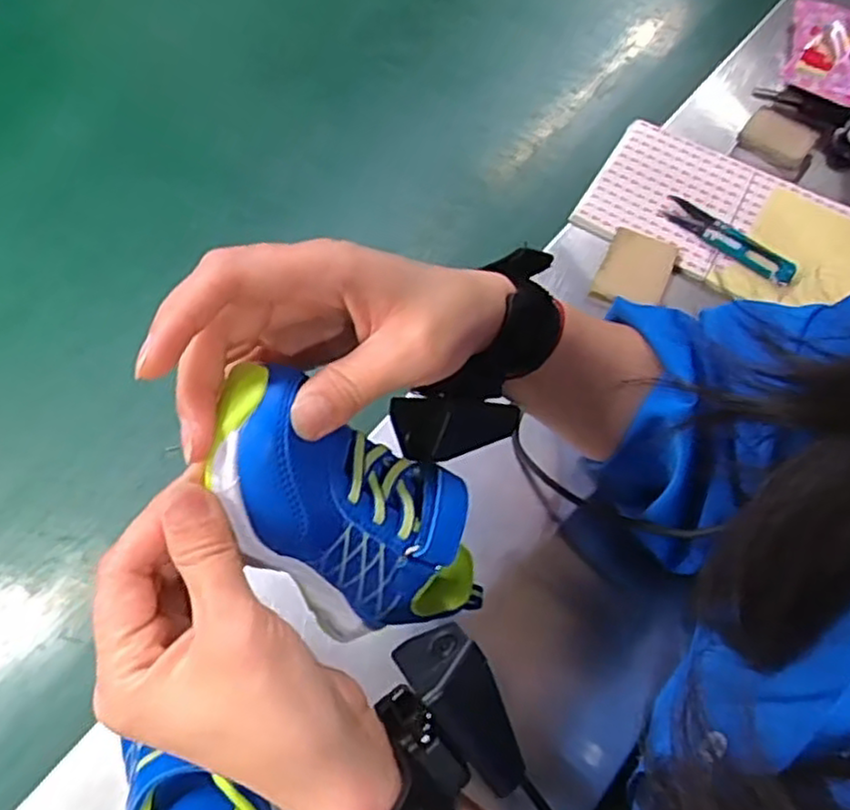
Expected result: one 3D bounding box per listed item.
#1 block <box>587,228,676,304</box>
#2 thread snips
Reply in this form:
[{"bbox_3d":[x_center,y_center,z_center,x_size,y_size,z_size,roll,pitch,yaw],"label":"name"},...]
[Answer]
[{"bbox_3d":[0.157,-0.101,0.529,0.049,0.011,0.064,23,66,9],"label":"block"},{"bbox_3d":[0.230,-0.125,0.535,0.105,0.010,0.027,40,70,16],"label":"thread snips"}]

